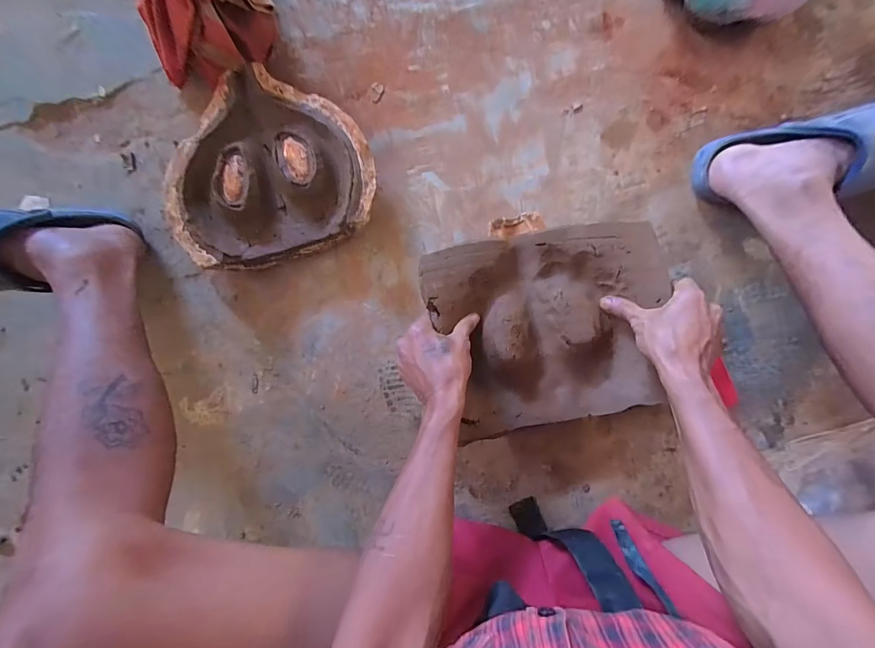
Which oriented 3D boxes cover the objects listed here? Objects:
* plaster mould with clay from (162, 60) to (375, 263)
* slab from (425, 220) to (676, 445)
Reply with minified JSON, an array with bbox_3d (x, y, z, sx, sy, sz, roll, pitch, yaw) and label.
[{"bbox_3d":[-0.231,-0.217,0.535,0.263,0.070,0.247,0,89,2],"label":"plaster mould with clay"},{"bbox_3d":[0.141,0.006,0.489,0.283,0.045,0.242,-10,88,2],"label":"slab"}]

